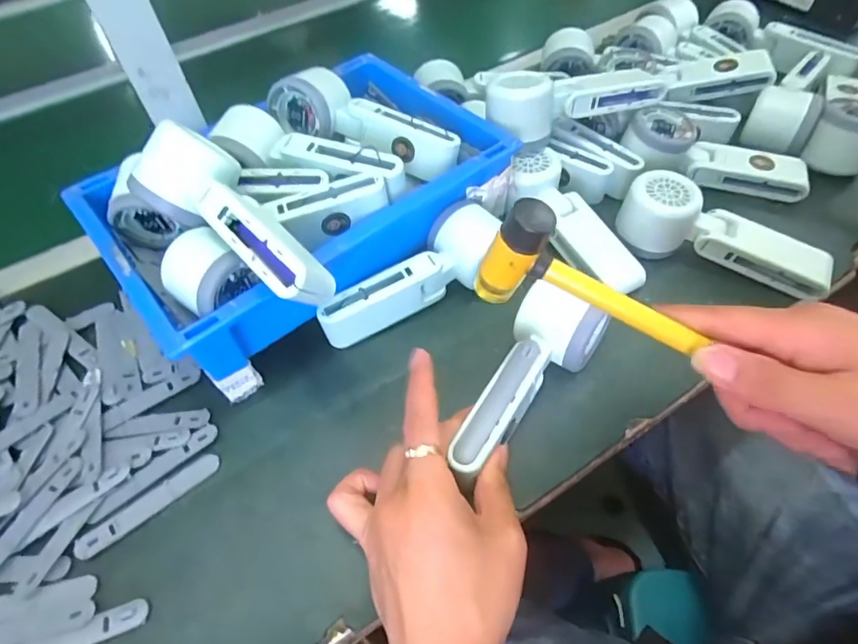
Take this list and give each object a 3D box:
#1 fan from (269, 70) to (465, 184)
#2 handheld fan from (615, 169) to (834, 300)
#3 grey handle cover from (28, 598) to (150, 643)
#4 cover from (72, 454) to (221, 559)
[{"bbox_3d":[-0.050,-0.174,0.449,0.166,0.058,0.059,16,56,16],"label":"fan"},{"bbox_3d":[0.242,-0.074,0.432,0.165,0.052,0.053,17,56,16],"label":"handheld fan"},{"bbox_3d":[-0.213,0.184,0.303,0.097,0.004,0.016,-18,54,-9],"label":"grey handle cover"},{"bbox_3d":[-0.184,0.119,0.347,0.095,0.004,0.017,-35,58,-20],"label":"cover"}]

